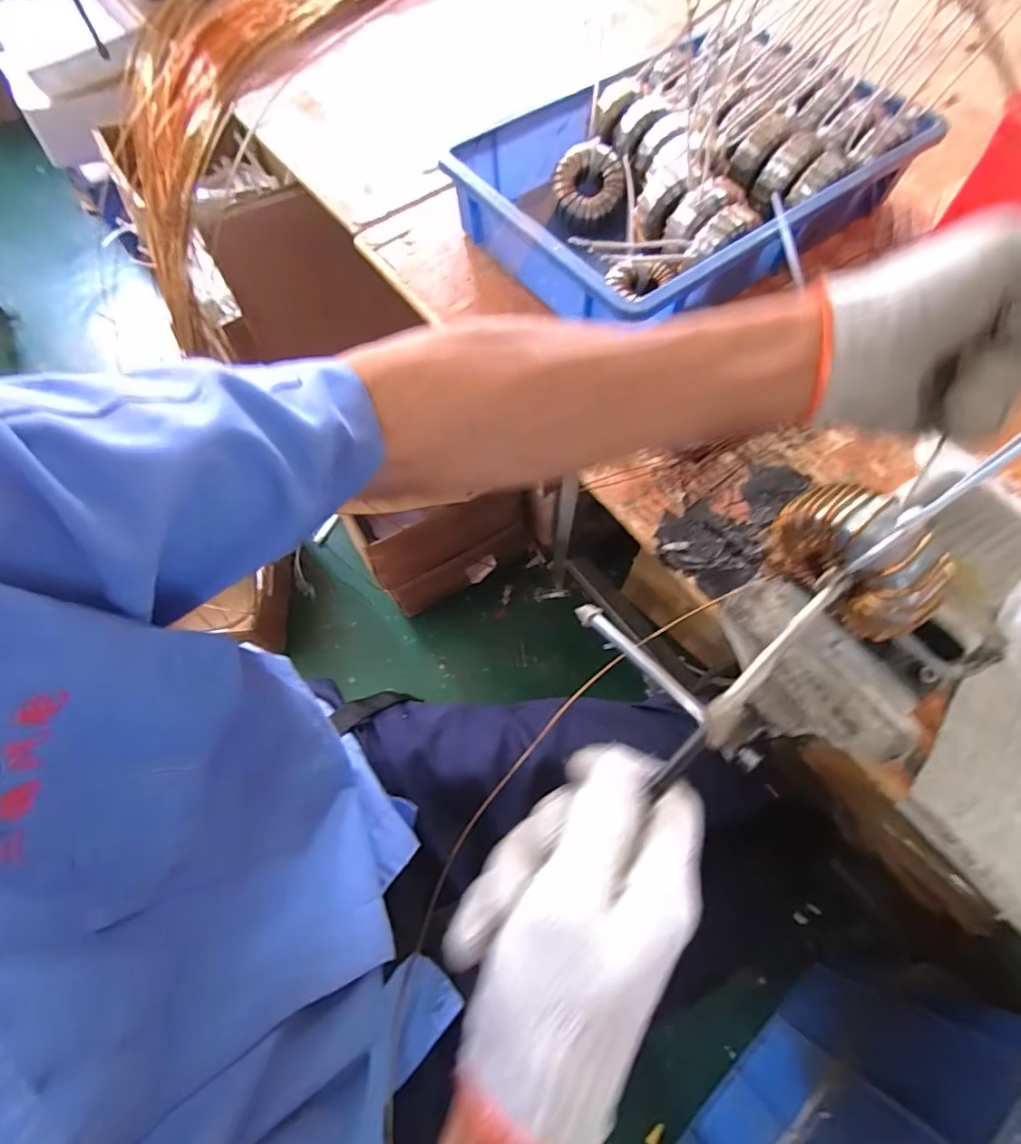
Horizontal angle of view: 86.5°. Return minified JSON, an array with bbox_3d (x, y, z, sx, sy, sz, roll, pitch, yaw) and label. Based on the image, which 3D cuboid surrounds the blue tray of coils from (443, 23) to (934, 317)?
[{"bbox_3d":[0.165,-0.401,0.556,0.386,0.100,0.295,-36,70,-14],"label":"blue tray of coils"}]

